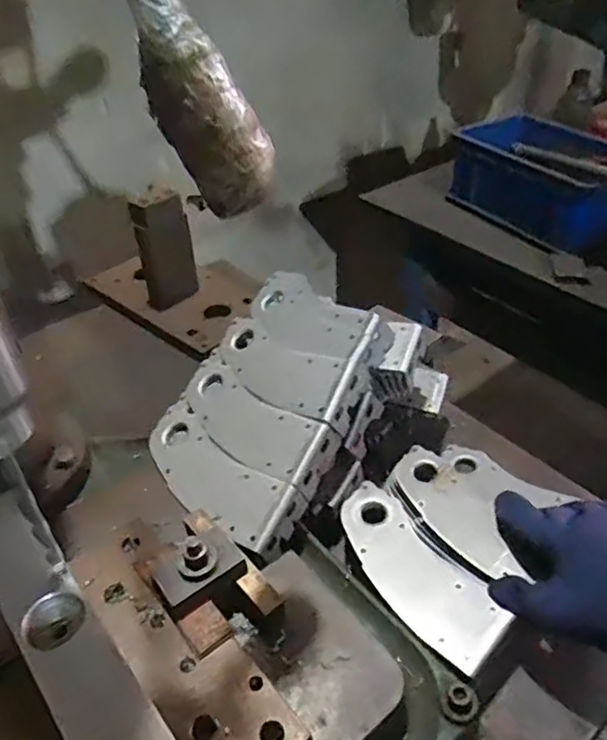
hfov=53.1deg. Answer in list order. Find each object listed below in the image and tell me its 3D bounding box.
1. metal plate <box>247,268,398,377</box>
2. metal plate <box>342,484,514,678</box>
[{"bbox_3d":[0.011,-0.046,0.626,0.081,0.040,0.178,-43,43,-10],"label":"metal plate"},{"bbox_3d":[0.090,0.163,0.506,0.069,0.010,0.172,-30,46,-21],"label":"metal plate"}]

